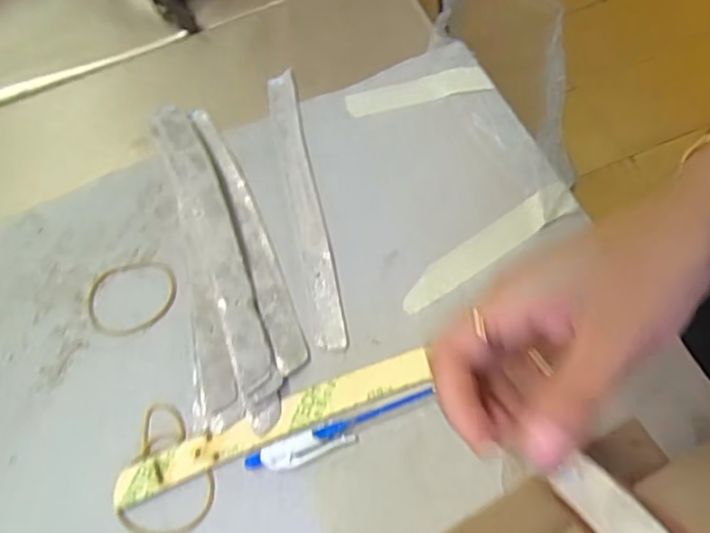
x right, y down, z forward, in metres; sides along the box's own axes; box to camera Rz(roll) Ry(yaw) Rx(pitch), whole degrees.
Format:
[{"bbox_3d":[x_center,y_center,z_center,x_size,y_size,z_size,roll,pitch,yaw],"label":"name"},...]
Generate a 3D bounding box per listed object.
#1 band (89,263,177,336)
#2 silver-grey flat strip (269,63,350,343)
[{"bbox_3d":[-0.130,0.017,0.364,0.053,0.006,0.045,-7,64,0],"label":"band"},{"bbox_3d":[-0.032,-0.041,0.383,0.019,0.006,0.193,-11,66,-4],"label":"silver-grey flat strip"}]

